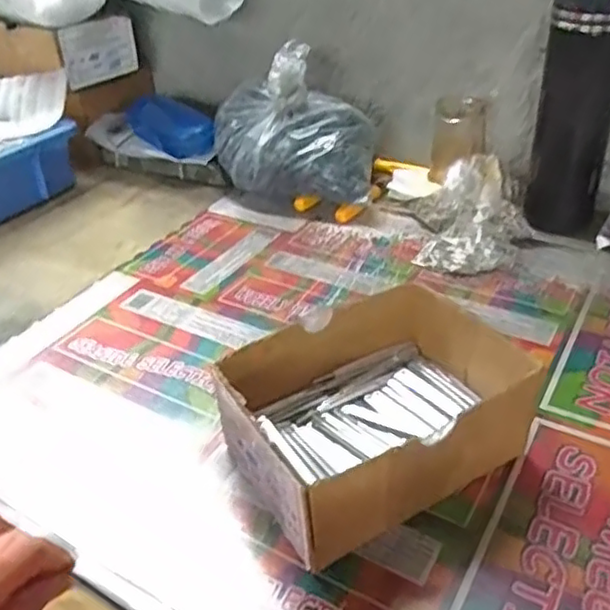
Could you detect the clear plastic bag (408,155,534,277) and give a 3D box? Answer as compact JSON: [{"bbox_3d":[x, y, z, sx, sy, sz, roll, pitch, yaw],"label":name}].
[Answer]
[{"bbox_3d":[0.148,-0.087,0.600,0.112,0.073,0.103,7,37,15],"label":"clear plastic bag"}]

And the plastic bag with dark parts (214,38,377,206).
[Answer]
[{"bbox_3d":[-0.014,-0.183,0.694,0.177,0.143,0.113,5,36,12],"label":"plastic bag with dark parts"}]

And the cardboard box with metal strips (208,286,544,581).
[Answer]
[{"bbox_3d":[0.042,0.065,0.399,0.157,0.070,0.119,-22,39,-24],"label":"cardboard box with metal strips"}]

